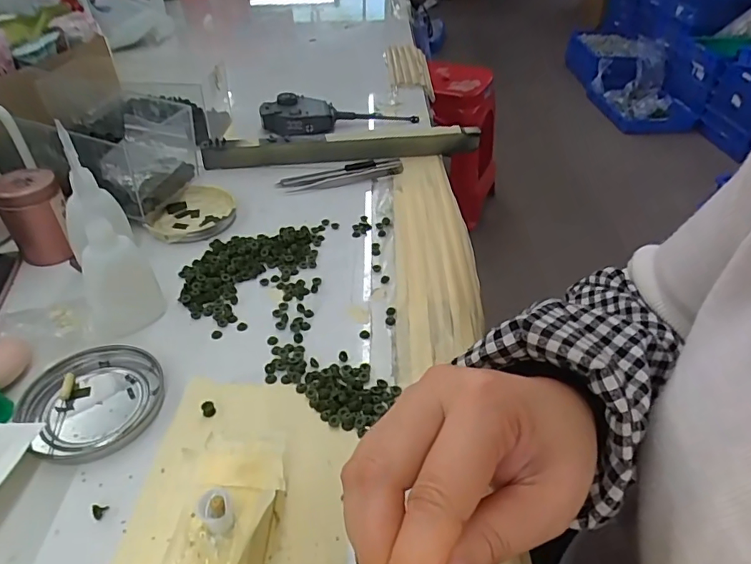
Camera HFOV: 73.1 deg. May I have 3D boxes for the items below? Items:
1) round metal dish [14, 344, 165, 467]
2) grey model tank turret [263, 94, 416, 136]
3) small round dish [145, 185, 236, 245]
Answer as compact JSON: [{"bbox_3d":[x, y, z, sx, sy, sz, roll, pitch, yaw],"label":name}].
[{"bbox_3d":[-0.168,0.071,0.304,0.076,0.012,0.075,1,40,-1],"label":"round metal dish"},{"bbox_3d":[-0.041,-0.203,0.607,0.186,0.030,0.055,-9,42,-13],"label":"grey model tank turret"},{"bbox_3d":[-0.166,-0.062,0.460,0.073,0.013,0.081,-9,42,-13],"label":"small round dish"}]

